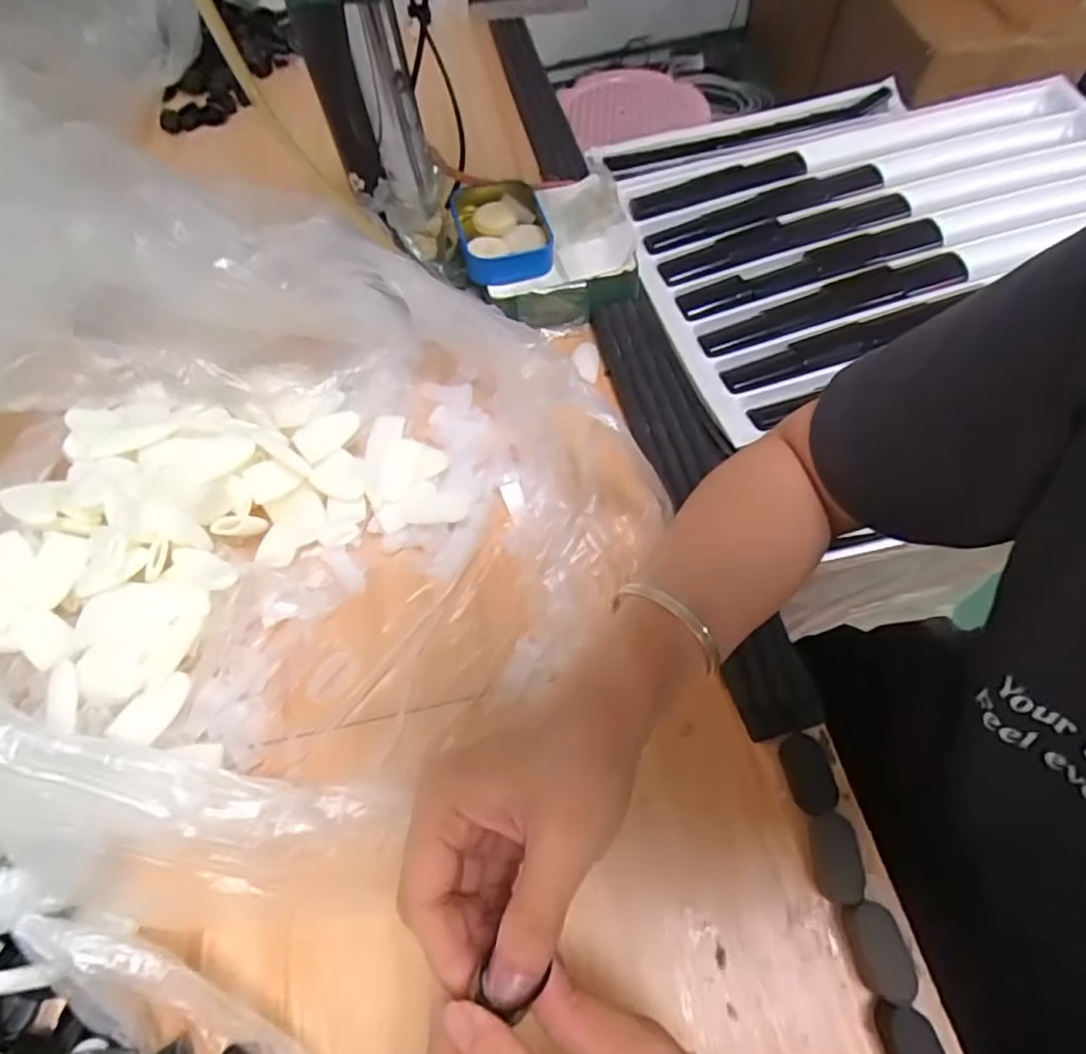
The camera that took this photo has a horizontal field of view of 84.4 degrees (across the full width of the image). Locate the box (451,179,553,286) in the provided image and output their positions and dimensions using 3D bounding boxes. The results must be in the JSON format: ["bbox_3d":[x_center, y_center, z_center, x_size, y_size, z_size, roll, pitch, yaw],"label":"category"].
[{"bbox_3d":[-0.032,-0.229,0.461,0.066,0.024,0.085,-11,59,-2],"label":"box"}]

